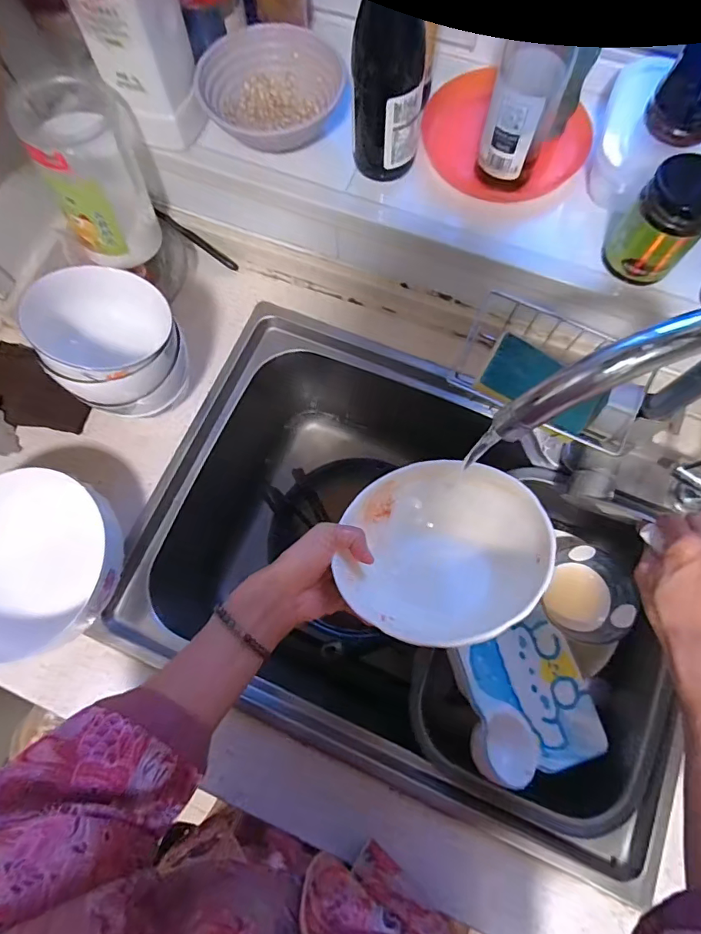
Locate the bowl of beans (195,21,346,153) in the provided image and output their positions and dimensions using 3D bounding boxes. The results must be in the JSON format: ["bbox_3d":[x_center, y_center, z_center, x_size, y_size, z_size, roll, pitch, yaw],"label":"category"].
[{"bbox_3d":[-0.085,-0.415,0.530,0.146,0.062,0.125,5,74,3],"label":"bowl of beans"}]

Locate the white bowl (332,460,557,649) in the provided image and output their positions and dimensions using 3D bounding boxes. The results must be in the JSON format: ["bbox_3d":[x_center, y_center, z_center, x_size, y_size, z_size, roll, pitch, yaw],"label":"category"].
[{"bbox_3d":[0.083,0.068,0.411,0.174,0.077,0.155,4,74,3],"label":"white bowl"}]

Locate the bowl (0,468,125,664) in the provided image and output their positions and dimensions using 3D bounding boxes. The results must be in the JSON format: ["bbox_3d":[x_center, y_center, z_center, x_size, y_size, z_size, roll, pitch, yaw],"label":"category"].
[{"bbox_3d":[-0.330,0.111,0.500,0.183,0.080,0.199,0,74,1],"label":"bowl"}]

